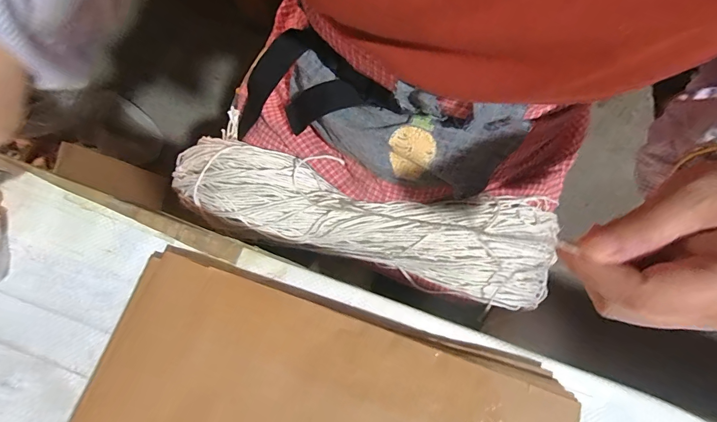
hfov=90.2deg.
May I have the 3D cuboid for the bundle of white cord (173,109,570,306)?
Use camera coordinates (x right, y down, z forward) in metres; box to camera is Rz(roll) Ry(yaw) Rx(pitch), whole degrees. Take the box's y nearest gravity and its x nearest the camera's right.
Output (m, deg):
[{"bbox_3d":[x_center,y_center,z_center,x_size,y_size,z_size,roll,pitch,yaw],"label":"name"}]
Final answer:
[{"bbox_3d":[0.000,0.003,0.412,0.446,0.074,0.117,15,74,4],"label":"bundle of white cord"}]

